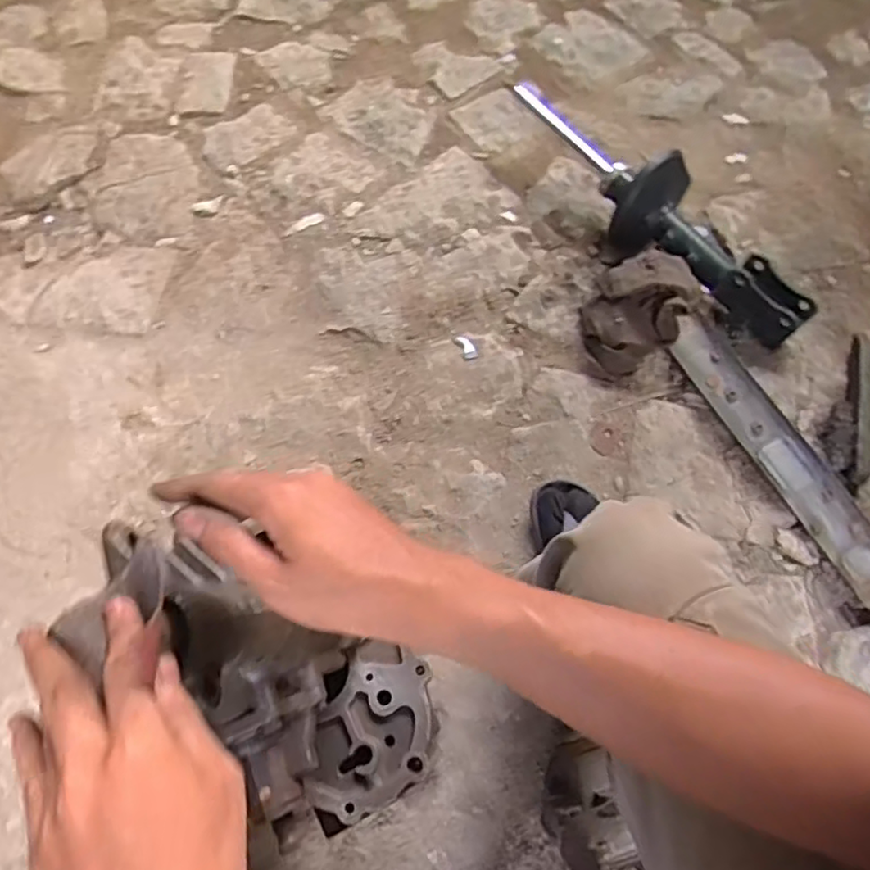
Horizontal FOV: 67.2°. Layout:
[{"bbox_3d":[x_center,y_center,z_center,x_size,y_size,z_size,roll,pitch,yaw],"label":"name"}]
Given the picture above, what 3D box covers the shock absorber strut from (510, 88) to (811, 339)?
[{"bbox_3d":[0.335,-0.367,1.031,0.124,0.160,0.594,-35,70,-12],"label":"shock absorber strut"}]

